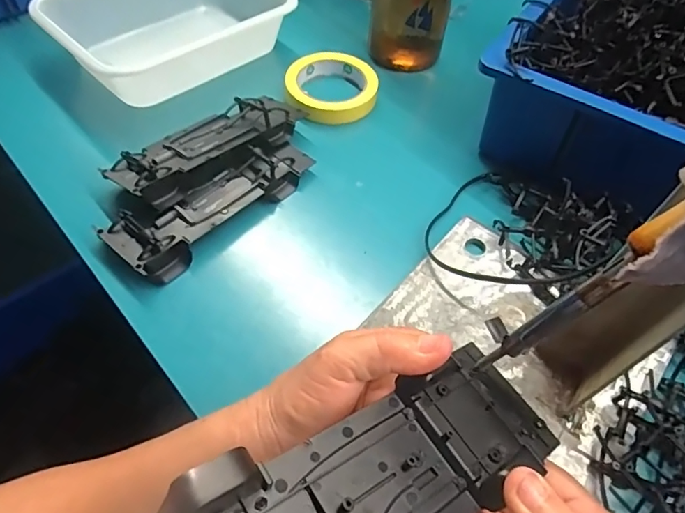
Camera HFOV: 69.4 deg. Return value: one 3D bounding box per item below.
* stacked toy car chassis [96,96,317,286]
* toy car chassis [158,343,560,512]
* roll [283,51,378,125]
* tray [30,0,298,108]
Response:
[{"bbox_3d":[-0.120,-0.081,0.450,0.112,0.042,0.226,35,61,20],"label":"stacked toy car chassis"},{"bbox_3d":[0.024,0.097,0.222,0.192,0.020,0.073,-16,55,-37],"label":"toy car chassis"},{"bbox_3d":[-0.013,-0.187,0.553,0.102,0.029,0.099,1,56,-2],"label":"roll"},{"bbox_3d":[-0.193,-0.270,0.566,0.157,0.081,0.239,39,63,22],"label":"tray"}]

